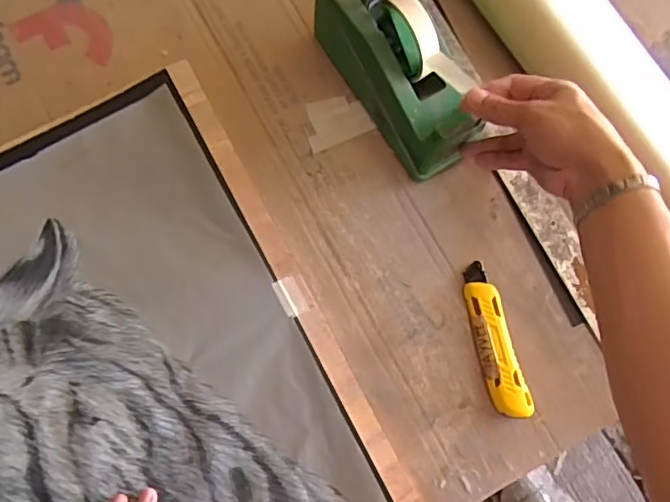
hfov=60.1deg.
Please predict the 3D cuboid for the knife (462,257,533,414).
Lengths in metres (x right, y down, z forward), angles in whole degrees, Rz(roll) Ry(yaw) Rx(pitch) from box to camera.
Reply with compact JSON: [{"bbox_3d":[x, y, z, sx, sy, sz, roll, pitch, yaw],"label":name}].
[{"bbox_3d":[0.150,0.083,0.547,0.034,0.016,0.146,-12,77,-4],"label":"knife"}]

